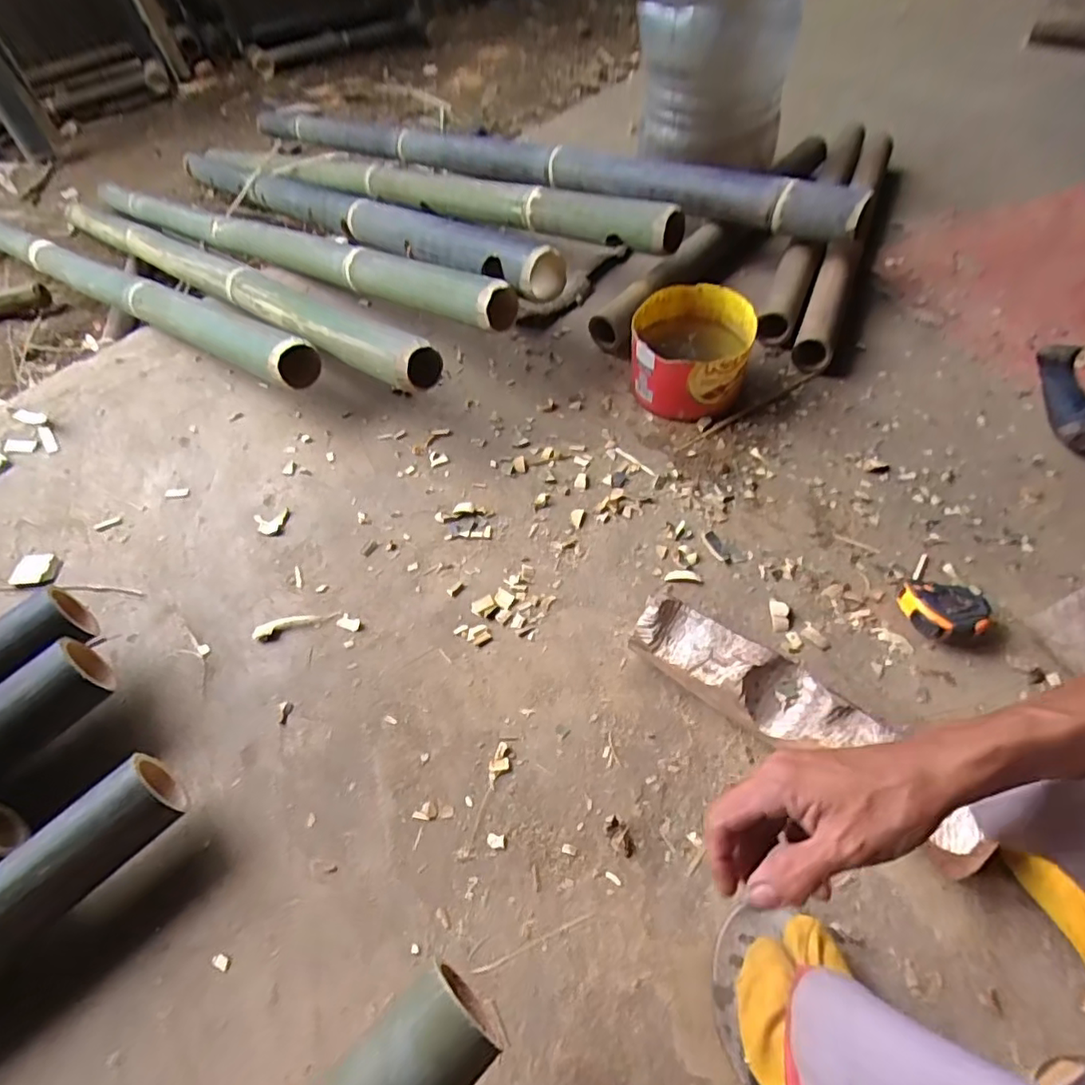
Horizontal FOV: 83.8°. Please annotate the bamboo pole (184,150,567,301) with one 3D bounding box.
[{"bbox_3d":[-0.473,-0.688,1.224,0.069,0.078,1.582,-36,48,-19],"label":"bamboo pole"}]

